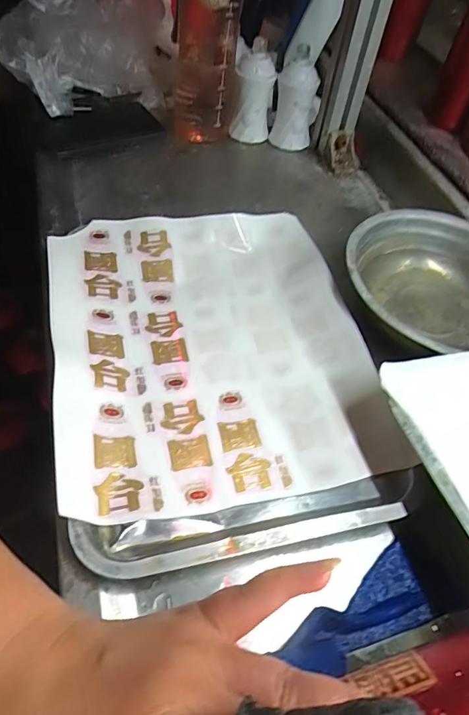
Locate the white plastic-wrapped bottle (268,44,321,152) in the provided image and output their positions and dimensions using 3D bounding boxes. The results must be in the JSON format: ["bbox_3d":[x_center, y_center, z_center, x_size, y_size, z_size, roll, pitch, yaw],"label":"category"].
[{"bbox_3d":[0.084,-0.351,0.629,0.059,0.109,0.051,-5,52,-7],"label":"white plastic-wrapped bottle"}]

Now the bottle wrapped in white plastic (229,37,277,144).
[{"bbox_3d":[0.026,-0.369,0.636,0.055,0.114,0.068,7,51,2],"label":"bottle wrapped in white plastic"}]

